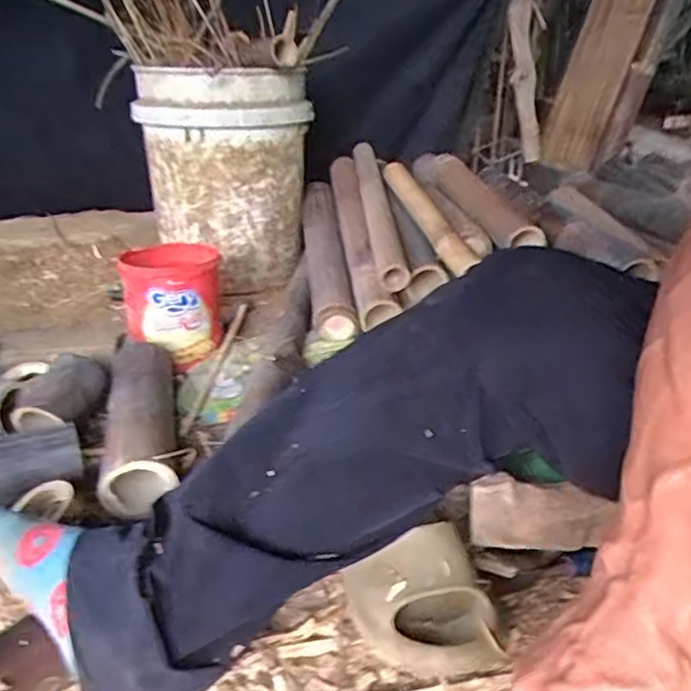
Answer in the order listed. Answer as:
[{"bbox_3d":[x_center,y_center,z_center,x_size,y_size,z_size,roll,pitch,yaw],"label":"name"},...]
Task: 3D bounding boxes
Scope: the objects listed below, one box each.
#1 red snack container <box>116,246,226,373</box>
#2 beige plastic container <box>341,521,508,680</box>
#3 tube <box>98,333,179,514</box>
[{"bbox_3d":[-0.249,-0.062,0.924,0.134,0.146,0.138,-11,29,-18],"label":"red snack container"},{"bbox_3d":[0.061,0.208,0.488,0.103,0.068,0.107,-10,30,-15],"label":"beige plastic container"},{"bbox_3d":[-0.240,0.076,0.735,0.075,0.074,0.289,-9,29,-13],"label":"tube"}]

